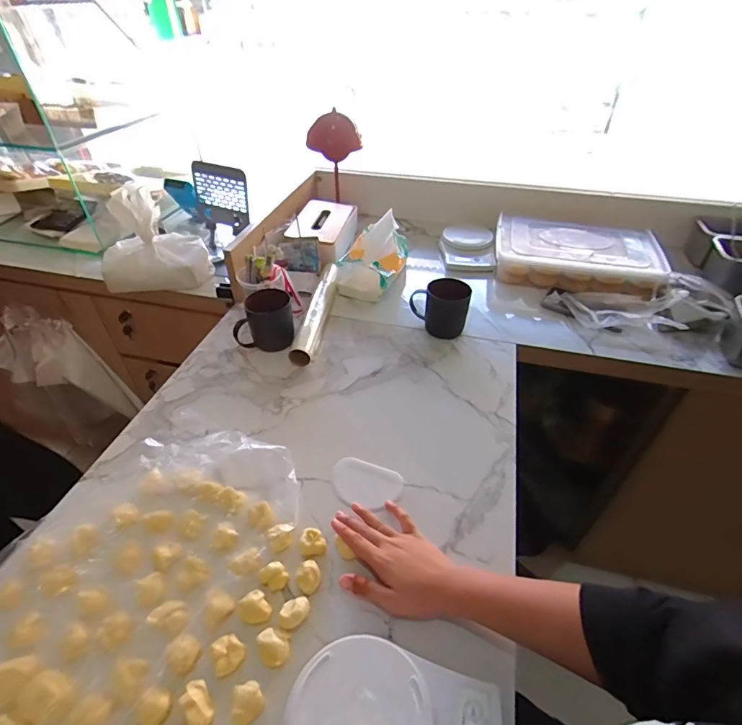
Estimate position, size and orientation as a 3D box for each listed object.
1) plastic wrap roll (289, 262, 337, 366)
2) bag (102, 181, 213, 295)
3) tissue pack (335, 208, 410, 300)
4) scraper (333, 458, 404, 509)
[{"bbox_3d":[-0.111,-0.109,0.867,0.053,0.039,0.296,4,42,5],"label":"plastic wrap roll"},{"bbox_3d":[-0.492,-0.275,0.964,0.220,0.185,0.166,-6,42,-7],"label":"bag"},{"bbox_3d":[0.009,-0.241,0.967,0.129,0.120,0.183,11,43,12],"label":"tissue pack"},{"bbox_3d":[-0.007,0.169,0.600,0.097,0.004,0.063,12,43,13],"label":"scraper"}]

